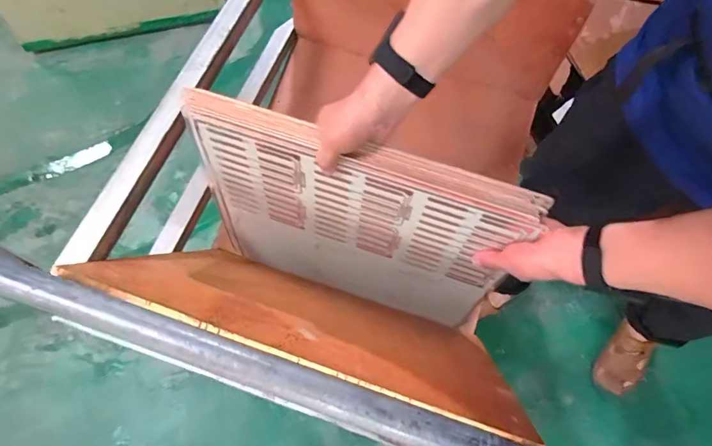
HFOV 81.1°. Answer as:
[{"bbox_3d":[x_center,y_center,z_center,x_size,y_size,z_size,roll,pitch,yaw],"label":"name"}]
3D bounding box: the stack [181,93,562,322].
[{"bbox_3d":[-0.017,0.014,0.703,0.493,0.404,0.032,19,58,6],"label":"stack"}]

